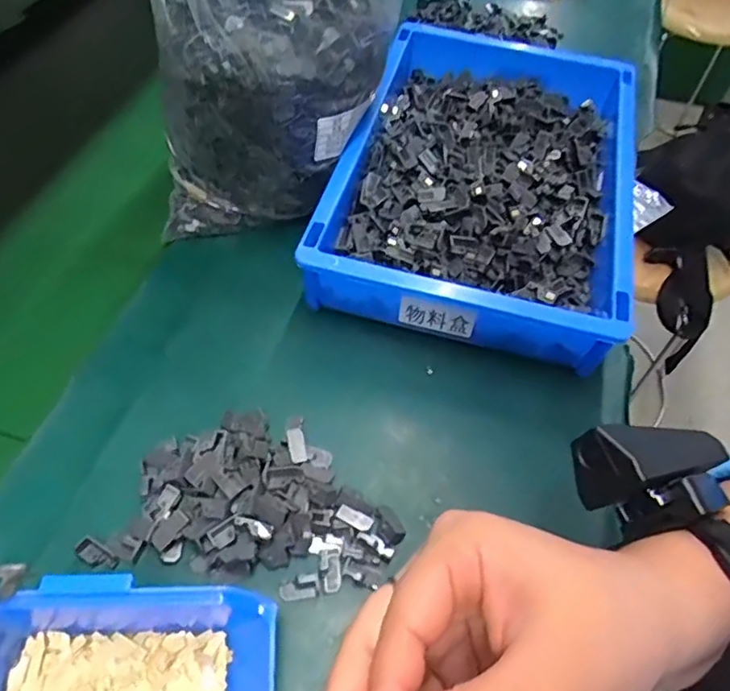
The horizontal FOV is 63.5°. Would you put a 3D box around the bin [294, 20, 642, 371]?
[{"bbox_3d":[0.095,-0.128,0.474,0.206,0.082,0.310,13,55,7],"label":"bin"}]

